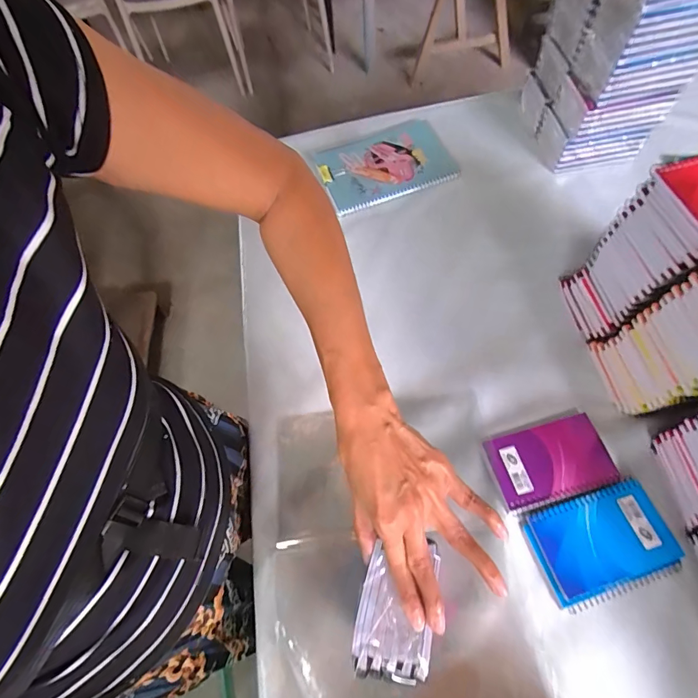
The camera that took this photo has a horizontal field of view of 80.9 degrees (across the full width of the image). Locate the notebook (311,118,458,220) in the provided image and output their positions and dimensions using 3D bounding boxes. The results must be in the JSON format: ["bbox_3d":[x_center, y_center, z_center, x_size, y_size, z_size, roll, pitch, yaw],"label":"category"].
[{"bbox_3d":[0.060,-0.318,0.705,0.214,0.020,0.152,-19,64,-4],"label":"notebook"}]

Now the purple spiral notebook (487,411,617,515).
[{"bbox_3d":[0.232,0.129,0.472,0.131,0.009,0.084,-16,63,-4],"label":"purple spiral notebook"}]

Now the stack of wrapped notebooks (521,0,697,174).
[{"bbox_3d":[0.391,-0.454,0.588,0.161,0.304,0.198,-11,63,-2],"label":"stack of wrapped notebooks"}]

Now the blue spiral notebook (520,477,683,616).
[{"bbox_3d":[0.265,0.204,0.432,0.135,0.014,0.090,-19,63,-6],"label":"blue spiral notebook"}]

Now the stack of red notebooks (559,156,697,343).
[{"bbox_3d":[0.372,-0.099,0.467,0.139,0.218,0.107,-10,63,-1],"label":"stack of red notebooks"}]

